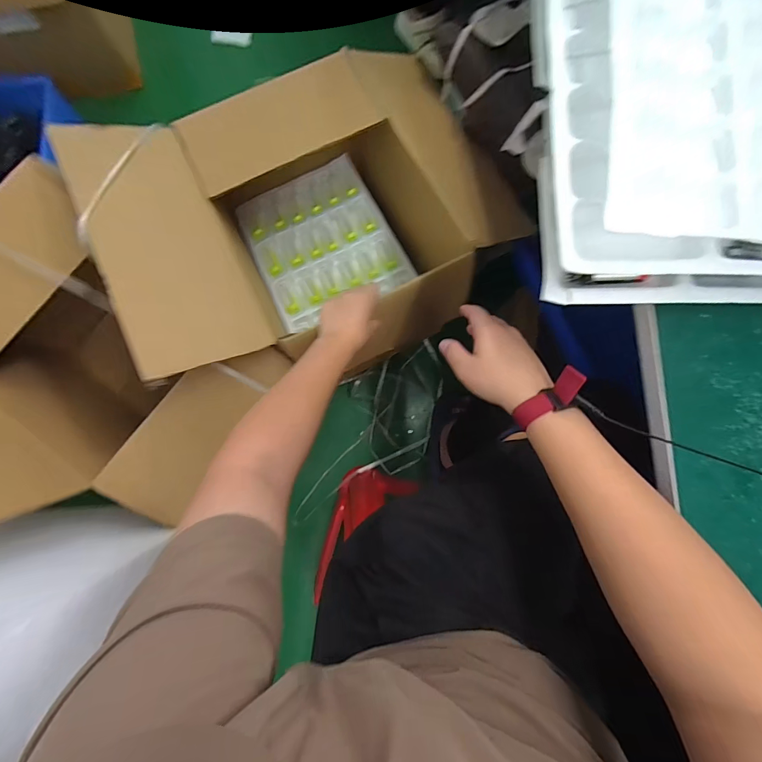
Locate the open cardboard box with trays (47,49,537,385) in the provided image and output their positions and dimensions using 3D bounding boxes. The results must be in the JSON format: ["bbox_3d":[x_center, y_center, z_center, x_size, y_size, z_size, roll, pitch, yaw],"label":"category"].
[{"bbox_3d":[-0.135,-0.311,0.760,0.662,0.360,0.535,-27,86,-4],"label":"open cardboard box with trays"}]

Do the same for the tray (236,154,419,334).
[{"bbox_3d":[-0.134,-0.318,0.909,0.320,0.052,0.381,-24,77,-4],"label":"tray"}]

